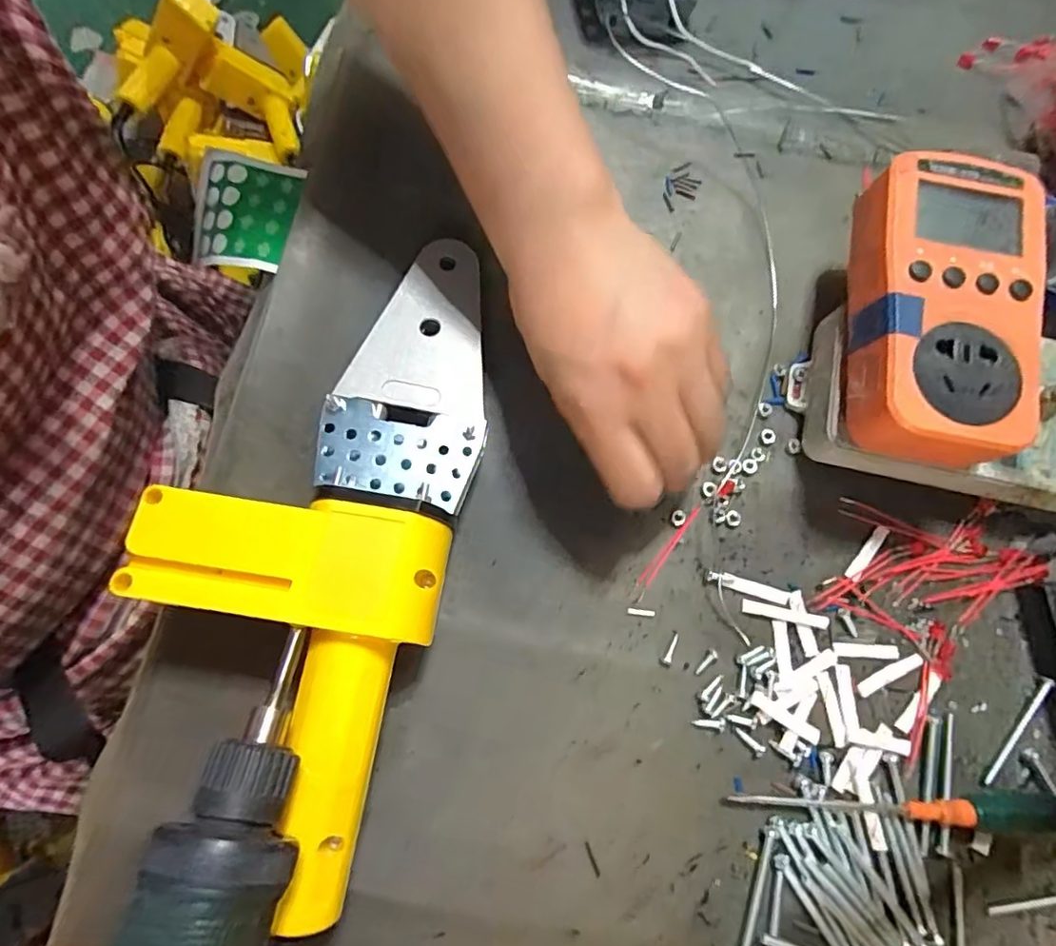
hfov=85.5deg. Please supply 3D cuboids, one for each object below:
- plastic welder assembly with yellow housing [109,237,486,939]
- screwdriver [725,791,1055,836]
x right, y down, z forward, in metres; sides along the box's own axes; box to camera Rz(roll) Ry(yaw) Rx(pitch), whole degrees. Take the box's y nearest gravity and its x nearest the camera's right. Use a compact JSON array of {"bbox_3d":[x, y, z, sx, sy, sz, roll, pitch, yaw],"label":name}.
[{"bbox_3d":[-0.083,0.014,0.240,0.111,0.053,0.275,13,79,1],"label":"plastic welder assembly with yellow housing"},{"bbox_3d":[0.160,0.144,0.242,0.145,0.012,0.013,1,79,-1],"label":"screwdriver"}]

